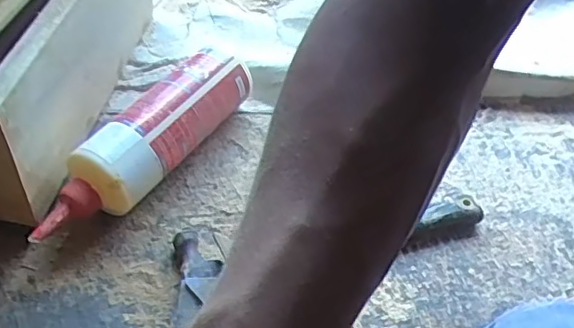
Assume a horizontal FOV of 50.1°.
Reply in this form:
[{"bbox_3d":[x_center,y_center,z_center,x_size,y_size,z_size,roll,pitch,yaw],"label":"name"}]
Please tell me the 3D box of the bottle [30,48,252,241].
[{"bbox_3d":[-0.122,-0.016,0.536,0.063,0.068,0.241,30,52,18],"label":"bottle"}]

